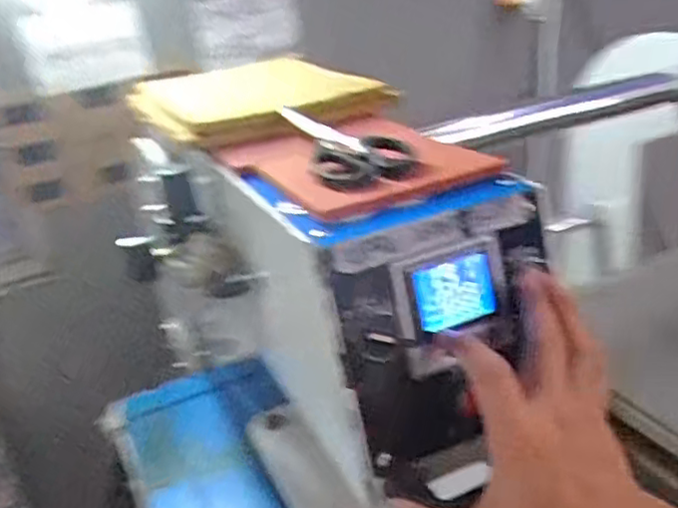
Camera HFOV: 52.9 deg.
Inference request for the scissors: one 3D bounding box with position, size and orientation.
[{"bbox_3d":[0.004,-0.084,0.506,0.073,0.022,0.168,-11,25,-11],"label":"scissors"}]

